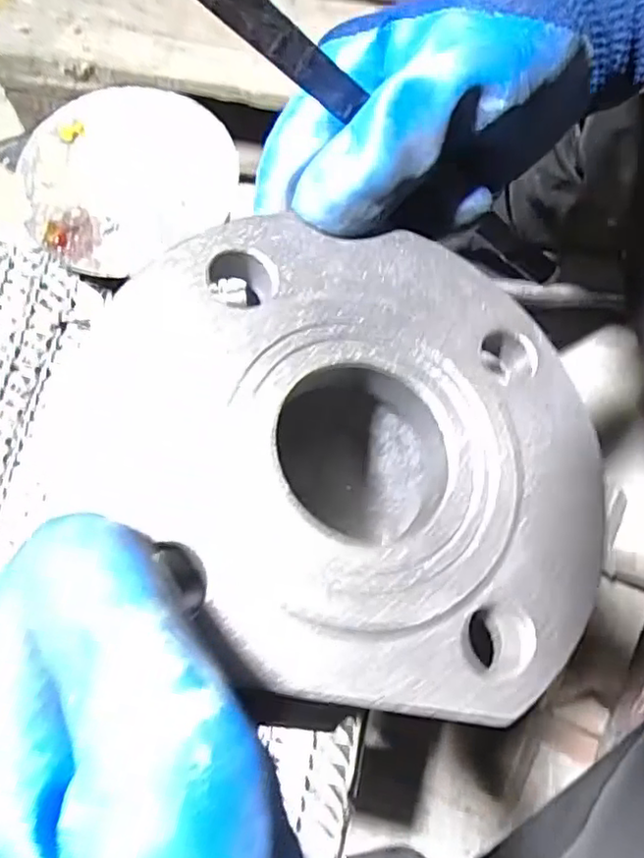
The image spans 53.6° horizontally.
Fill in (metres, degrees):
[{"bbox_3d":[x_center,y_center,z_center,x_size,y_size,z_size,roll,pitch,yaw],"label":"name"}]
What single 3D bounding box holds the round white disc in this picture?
[{"bbox_3d":[-0.146,-0.191,0.481,0.170,0.013,0.152,5,77,13],"label":"round white disc"}]

